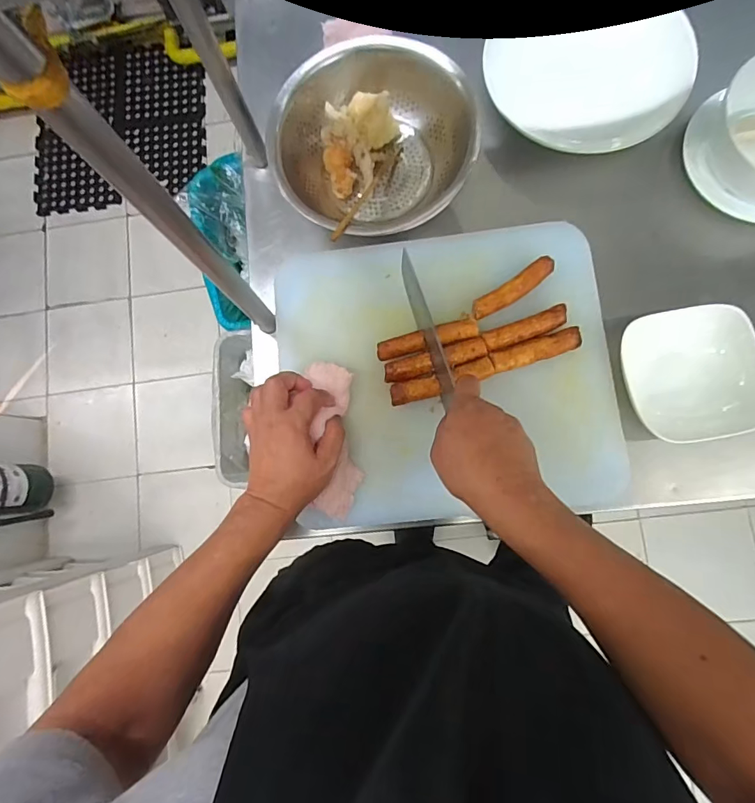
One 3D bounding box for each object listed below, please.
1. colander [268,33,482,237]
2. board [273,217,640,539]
[{"bbox_3d":[-0.014,-0.319,0.555,0.228,0.096,0.198,-37,81,-1],"label":"colander"},{"bbox_3d":[0.080,-0.035,0.547,0.381,0.029,0.340,-7,84,6],"label":"board"}]

